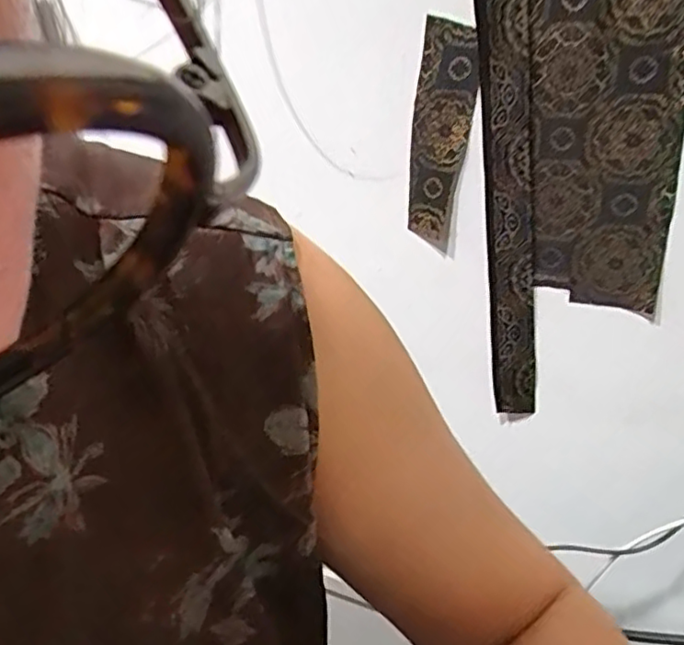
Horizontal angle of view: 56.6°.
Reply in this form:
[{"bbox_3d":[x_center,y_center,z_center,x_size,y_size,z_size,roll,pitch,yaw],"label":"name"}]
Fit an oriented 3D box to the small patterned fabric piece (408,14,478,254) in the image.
[{"bbox_3d":[0.079,-0.146,0.516,0.046,0.174,0.009,16,28,22],"label":"small patterned fabric piece"}]

